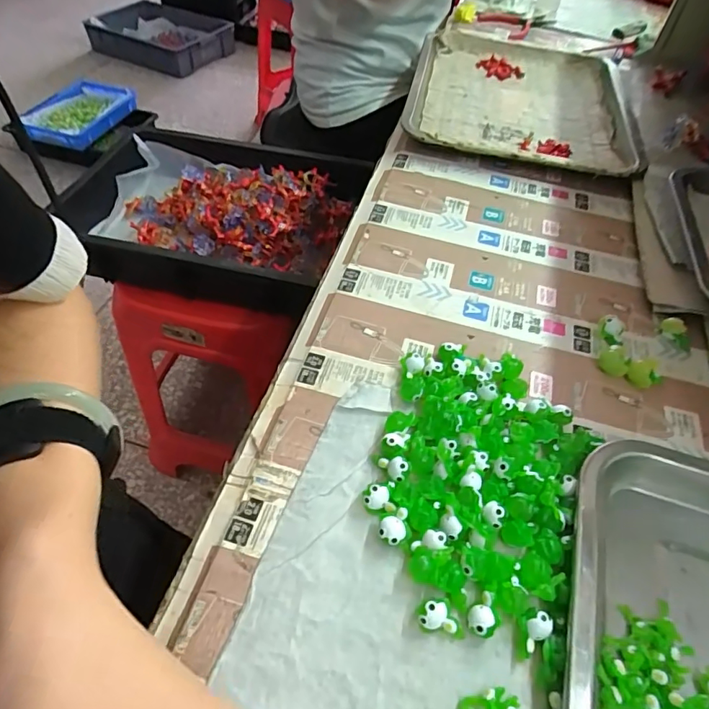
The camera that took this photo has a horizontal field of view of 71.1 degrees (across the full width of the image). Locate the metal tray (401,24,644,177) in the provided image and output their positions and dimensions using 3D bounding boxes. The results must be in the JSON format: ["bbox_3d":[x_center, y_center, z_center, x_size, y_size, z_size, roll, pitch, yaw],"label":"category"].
[{"bbox_3d":[0.199,-0.314,0.597,0.252,0.028,0.318,10,52,6],"label":"metal tray"}]

